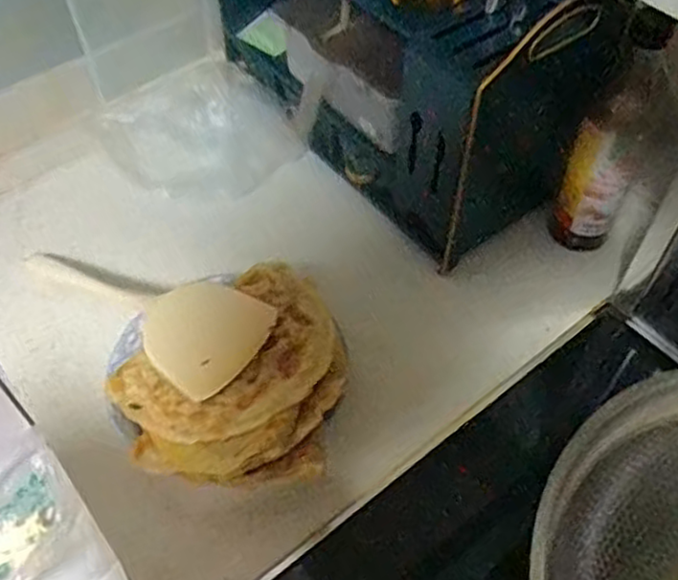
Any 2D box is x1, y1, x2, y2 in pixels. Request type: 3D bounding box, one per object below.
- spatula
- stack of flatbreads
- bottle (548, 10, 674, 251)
[{"bbox_3d":[-0.187,0.008,0.634,0.297,0.030,0.085,19,52,38],"label":"spatula"},{"bbox_3d":[-0.081,0.062,0.567,0.165,0.037,0.185,10,53,6],"label":"stack of flatbreads"},{"bbox_3d":[0.249,-0.127,0.652,0.063,0.237,0.051,27,57,18],"label":"bottle"}]

